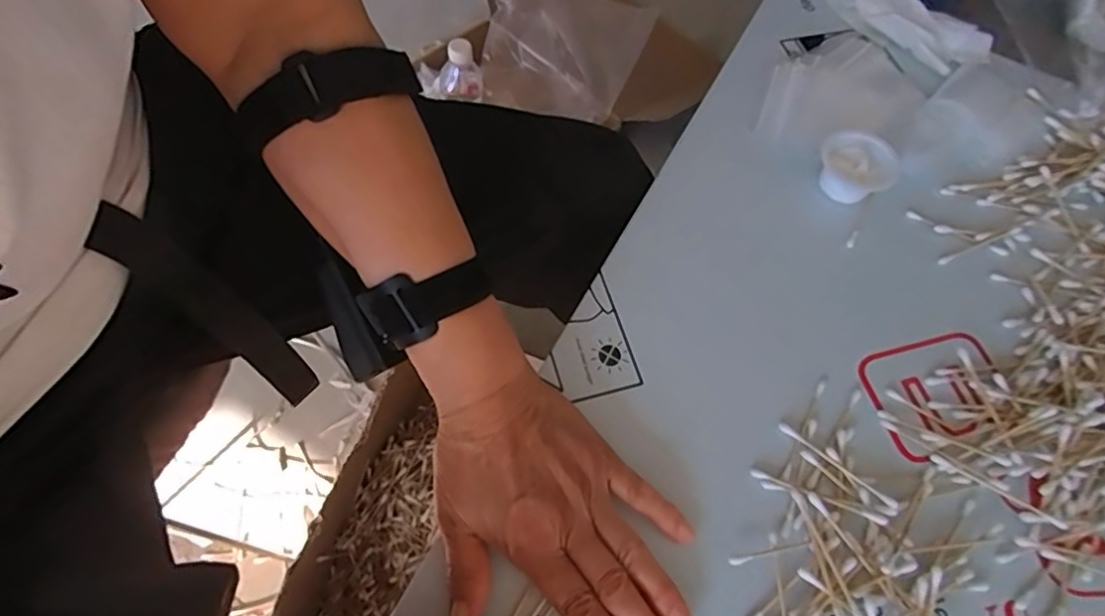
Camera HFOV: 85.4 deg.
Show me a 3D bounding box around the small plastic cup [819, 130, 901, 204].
[{"bbox_3d":[0.220,-0.102,0.437,0.046,0.024,0.053,-40,72,-19],"label":"small plastic cup"}]

